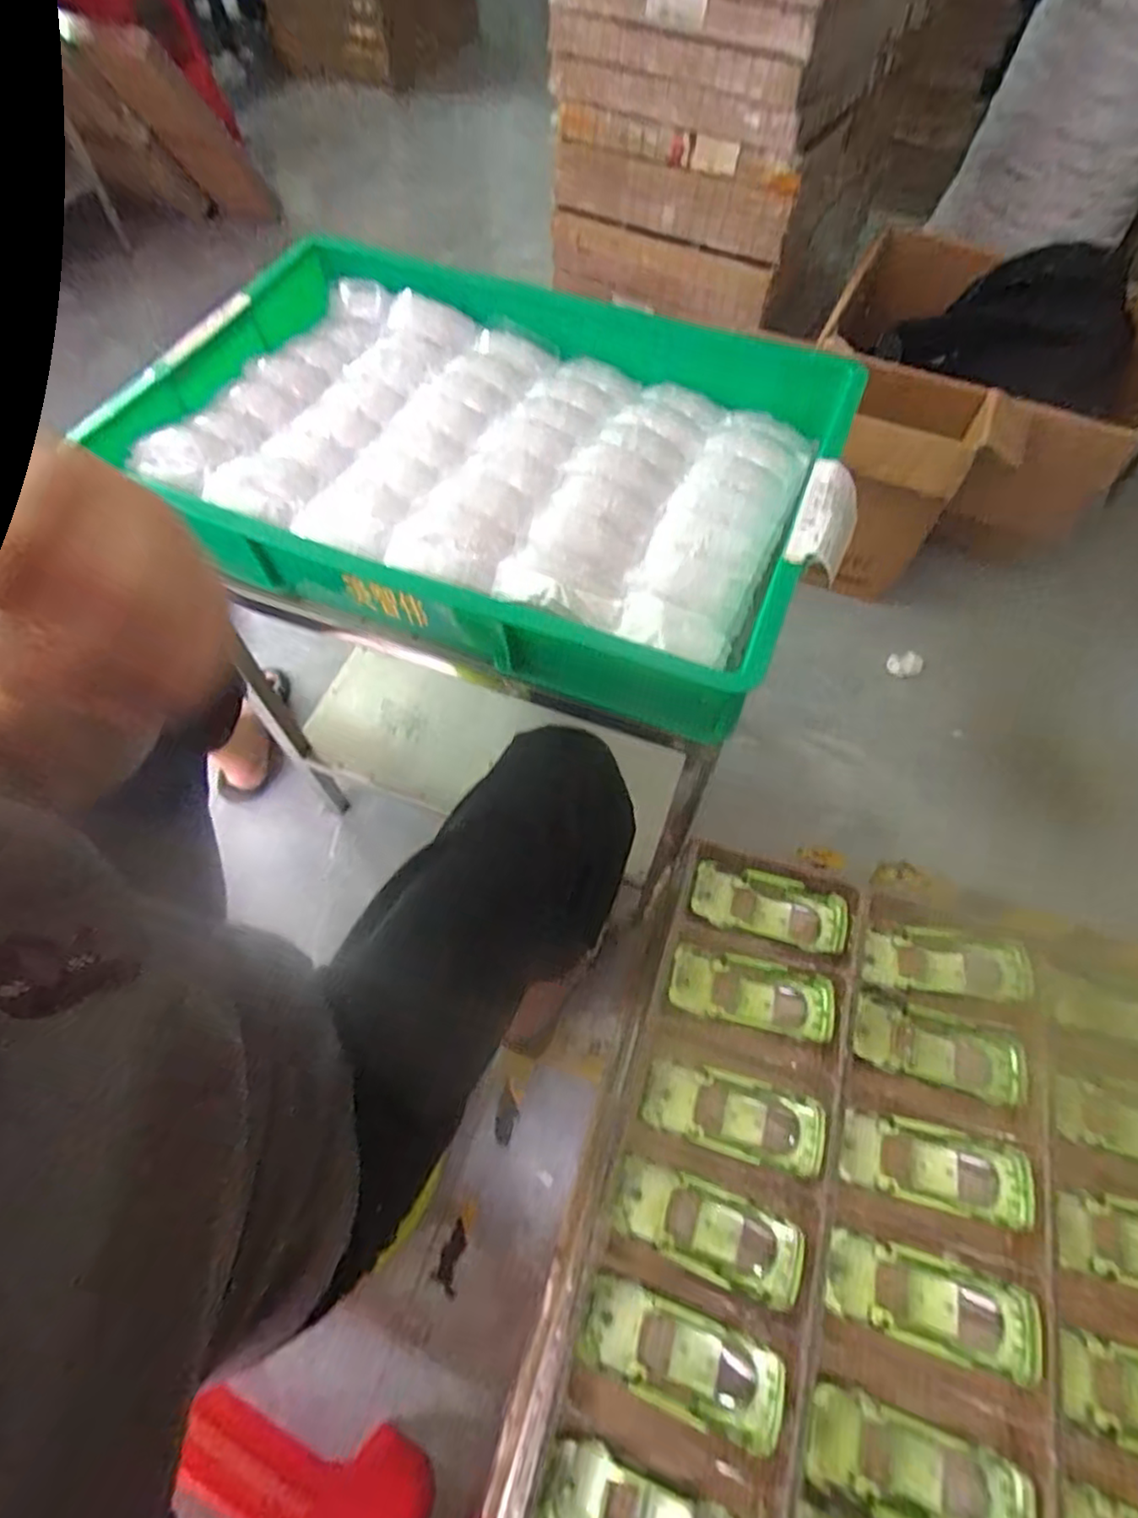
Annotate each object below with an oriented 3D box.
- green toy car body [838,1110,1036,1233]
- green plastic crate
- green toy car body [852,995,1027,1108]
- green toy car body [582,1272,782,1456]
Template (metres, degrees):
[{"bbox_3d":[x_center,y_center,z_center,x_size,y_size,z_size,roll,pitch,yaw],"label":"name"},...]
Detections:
[{"bbox_3d":[0.278,0.310,0.507,0.118,0.030,0.054,5,60,19],"label":"green toy car body"},{"bbox_3d":[-0.068,-0.264,0.579,0.549,0.085,0.373,21,63,12],"label":"green plastic crate"},{"bbox_3d":[0.297,0.235,0.547,0.127,0.030,0.053,15,62,9],"label":"green toy car body"},{"bbox_3d":[0.073,0.401,0.449,0.133,0.025,0.054,11,61,22],"label":"green toy car body"}]

